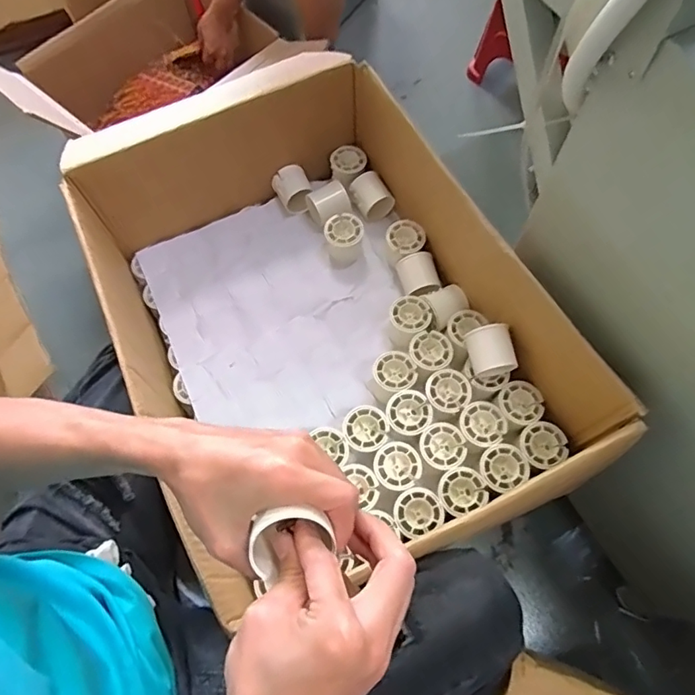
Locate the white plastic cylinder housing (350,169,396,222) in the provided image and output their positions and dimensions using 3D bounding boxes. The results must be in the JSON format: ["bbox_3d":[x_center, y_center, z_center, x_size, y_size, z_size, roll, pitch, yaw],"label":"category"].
[{"bbox_3d":[0.035,-0.229,0.781,0.053,0.042,0.058,-32,69,-11],"label":"white plastic cylinder housing"}]

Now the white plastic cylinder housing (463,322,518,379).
[{"bbox_3d":[0.170,0.007,0.615,0.053,0.051,0.051,-9,66,-2],"label":"white plastic cylinder housing"}]

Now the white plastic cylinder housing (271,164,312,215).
[{"bbox_3d":[-0.085,-0.244,0.789,0.054,0.045,0.058,-12,66,-3],"label":"white plastic cylinder housing"}]

